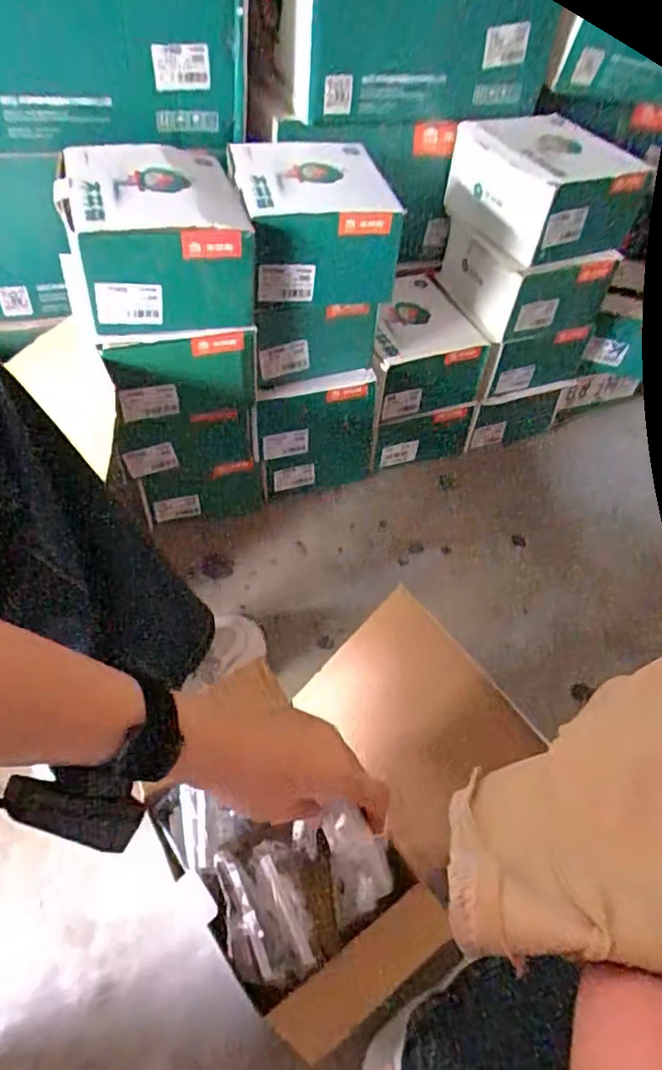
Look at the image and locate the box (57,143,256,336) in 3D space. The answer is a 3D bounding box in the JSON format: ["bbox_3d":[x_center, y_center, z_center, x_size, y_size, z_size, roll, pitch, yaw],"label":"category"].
[{"bbox_3d":[-0.177,-0.313,0.633,0.180,0.111,0.201,-5,53,-8],"label":"box"}]

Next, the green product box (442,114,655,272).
[{"bbox_3d":[0.280,-0.471,0.833,0.183,0.101,0.215,-14,55,-14],"label":"green product box"}]

